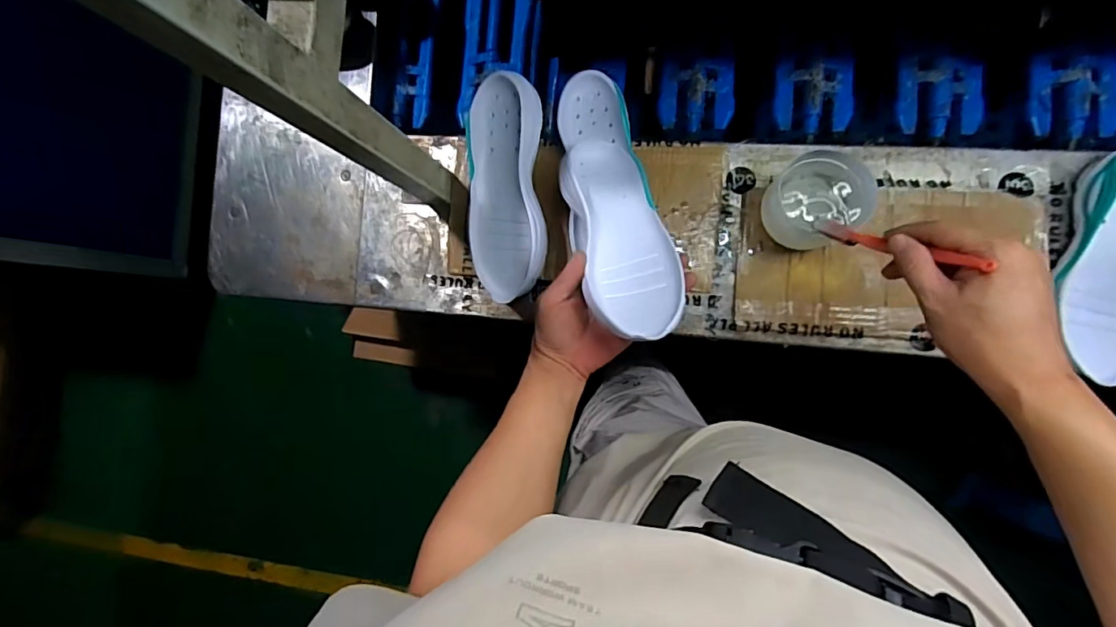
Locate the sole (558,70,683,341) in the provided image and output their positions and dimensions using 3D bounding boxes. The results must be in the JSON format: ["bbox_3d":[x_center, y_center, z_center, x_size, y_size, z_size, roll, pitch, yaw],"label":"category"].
[{"bbox_3d":[0.063,-0.083,0.509,0.088,0.033,0.242,-16,60,8],"label":"sole"}]

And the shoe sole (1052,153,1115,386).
[{"bbox_3d":[0.564,-0.048,0.521,0.089,0.043,0.234,8,90,9],"label":"shoe sole"}]

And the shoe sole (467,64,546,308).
[{"bbox_3d":[-0.064,-0.143,0.591,0.089,0.051,0.246,-1,89,9],"label":"shoe sole"}]

